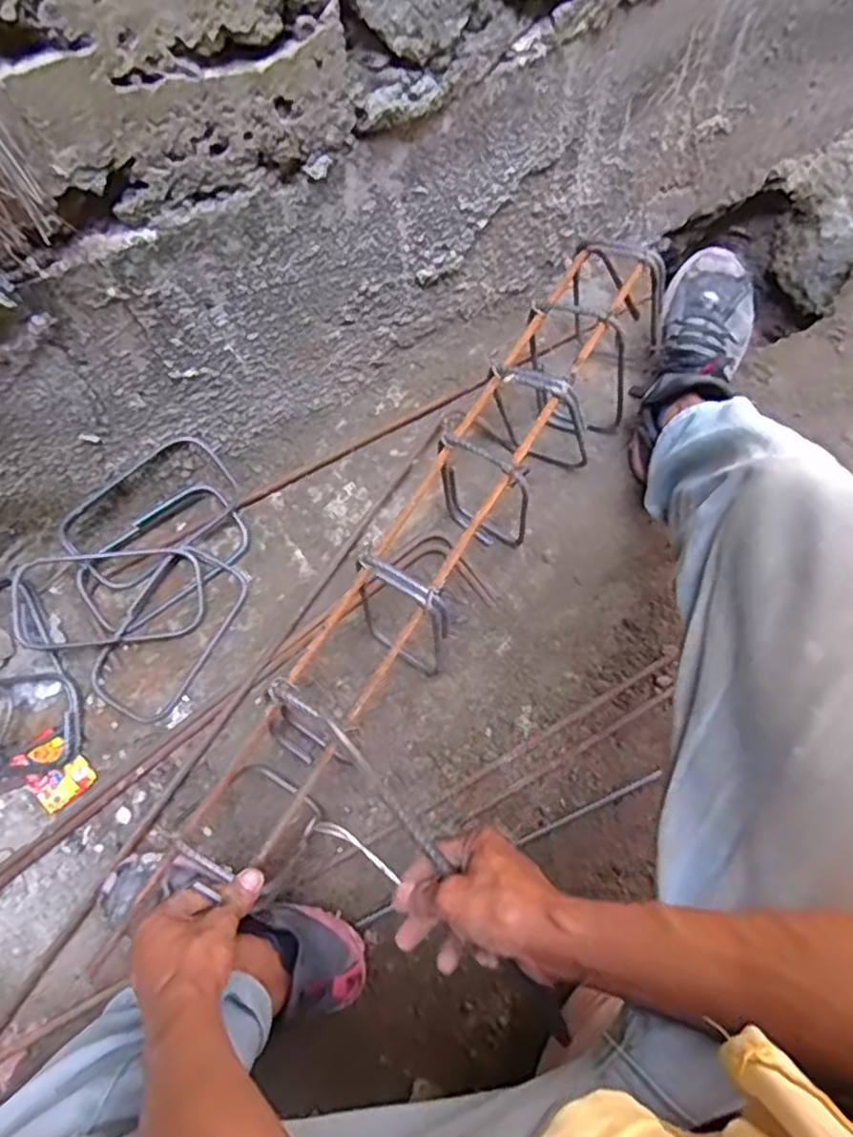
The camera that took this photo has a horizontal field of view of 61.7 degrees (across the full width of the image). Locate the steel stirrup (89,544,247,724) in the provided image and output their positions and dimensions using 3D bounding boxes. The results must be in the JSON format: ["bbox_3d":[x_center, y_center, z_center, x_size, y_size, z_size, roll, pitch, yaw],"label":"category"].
[{"bbox_3d":[-0.304,0.074,0.840,0.113,0.022,0.208,29,78,0],"label":"steel stirrup"}]

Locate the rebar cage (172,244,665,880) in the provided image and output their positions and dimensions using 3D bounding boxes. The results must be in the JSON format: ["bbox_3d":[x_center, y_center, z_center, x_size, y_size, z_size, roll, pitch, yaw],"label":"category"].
[{"bbox_3d":[0.040,-0.076,0.809,0.154,0.225,0.812,33,74,14],"label":"rebar cage"}]

